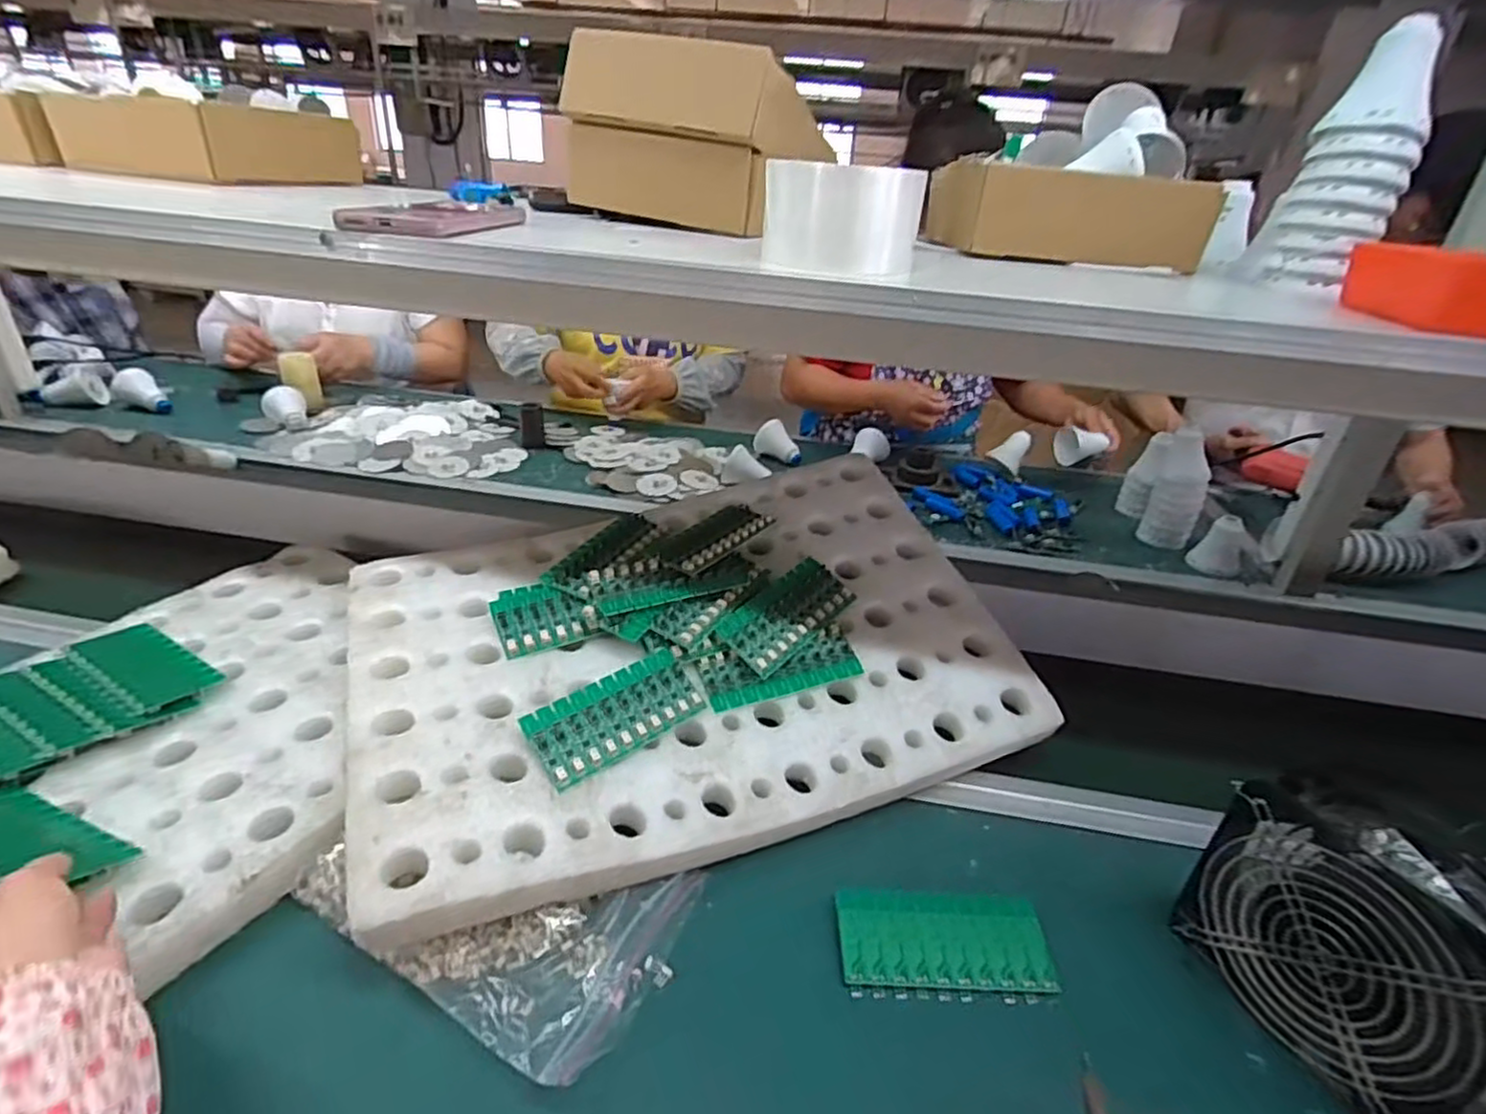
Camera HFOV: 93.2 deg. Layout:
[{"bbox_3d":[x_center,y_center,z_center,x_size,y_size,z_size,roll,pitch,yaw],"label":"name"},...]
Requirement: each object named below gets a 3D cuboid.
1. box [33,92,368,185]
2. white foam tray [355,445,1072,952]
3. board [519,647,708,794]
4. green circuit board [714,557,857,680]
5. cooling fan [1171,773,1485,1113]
[{"bbox_3d":[-0.594,-0.468,0.795,0.217,0.067,0.196,13,30,14],"label":"box"},{"bbox_3d":[-0.040,0.068,0.620,0.543,0.061,0.374,-10,45,-21],"label":"white foam tray"},{"bbox_3d":[-0.095,0.119,0.541,0.137,0.006,0.061,-24,69,-39],"label":"board"},{"bbox_3d":[0.041,0.050,0.636,0.062,0.009,0.134,41,51,16],"label":"green circuit board"},{"bbox_3d":[0.359,0.226,0.411,0.061,0.147,0.158,-10,32,-25],"label":"cooling fan"}]

